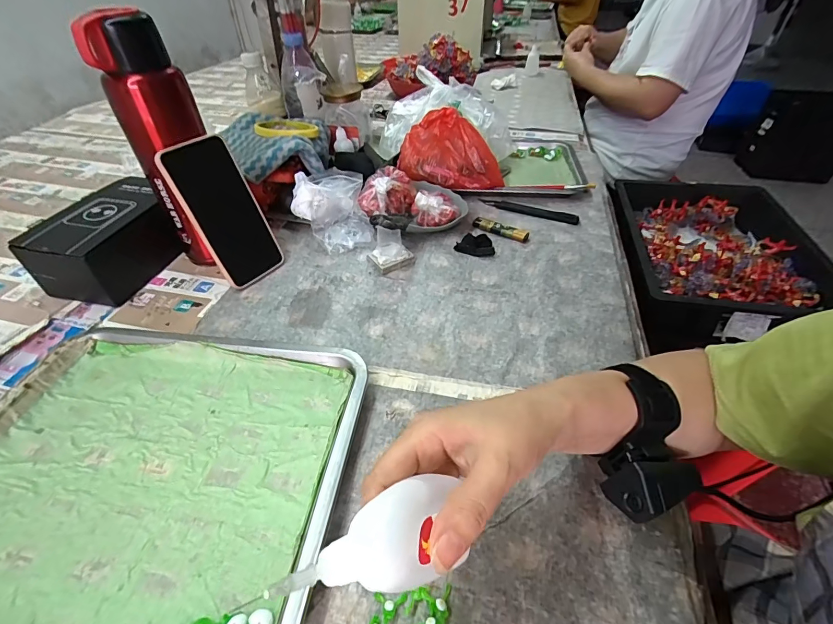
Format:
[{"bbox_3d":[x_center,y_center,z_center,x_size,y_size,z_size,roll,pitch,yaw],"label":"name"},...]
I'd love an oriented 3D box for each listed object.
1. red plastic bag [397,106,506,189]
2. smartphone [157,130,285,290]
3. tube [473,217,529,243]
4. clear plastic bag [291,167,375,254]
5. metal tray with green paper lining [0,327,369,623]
[{"bbox_3d":[0.053,-0.245,0.595,0.160,0.099,0.058,10,44,10],"label":"red plastic bag"},{"bbox_3d":[-0.217,-0.112,0.450,0.015,0.158,0.075,9,39,40],"label":"smartphone"},{"bbox_3d":[0.118,-0.117,0.553,0.080,0.014,0.017,20,47,20],"label":"tube"},{"bbox_3d":[-0.118,-0.143,0.545,0.097,0.072,0.108,-12,45,-12],"label":"clear plastic bag"},{"bbox_3d":[-0.209,0.123,0.300,0.302,0.021,0.252,5,44,5],"label":"metal tray with green paper lining"}]

